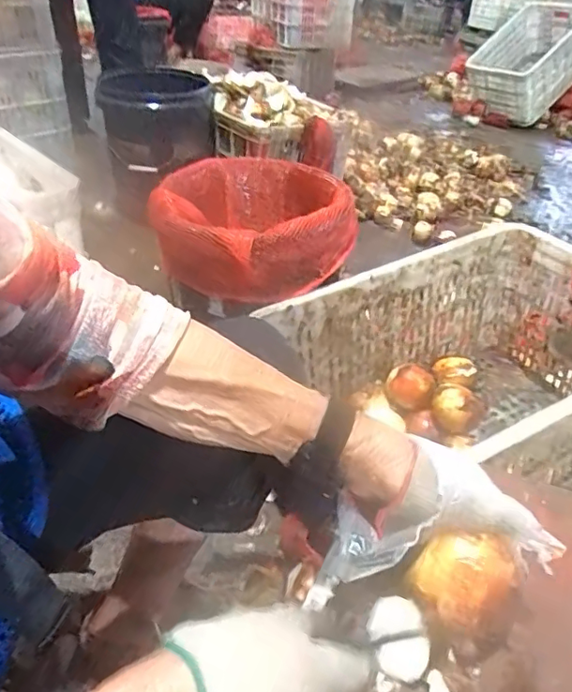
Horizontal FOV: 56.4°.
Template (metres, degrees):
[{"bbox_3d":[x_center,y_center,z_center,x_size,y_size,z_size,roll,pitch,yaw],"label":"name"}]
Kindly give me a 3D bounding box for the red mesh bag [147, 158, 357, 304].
[{"bbox_3d":[-0.032,-0.194,0.872,0.286,0.120,0.308,29,44,30],"label":"red mesh bag"}]

